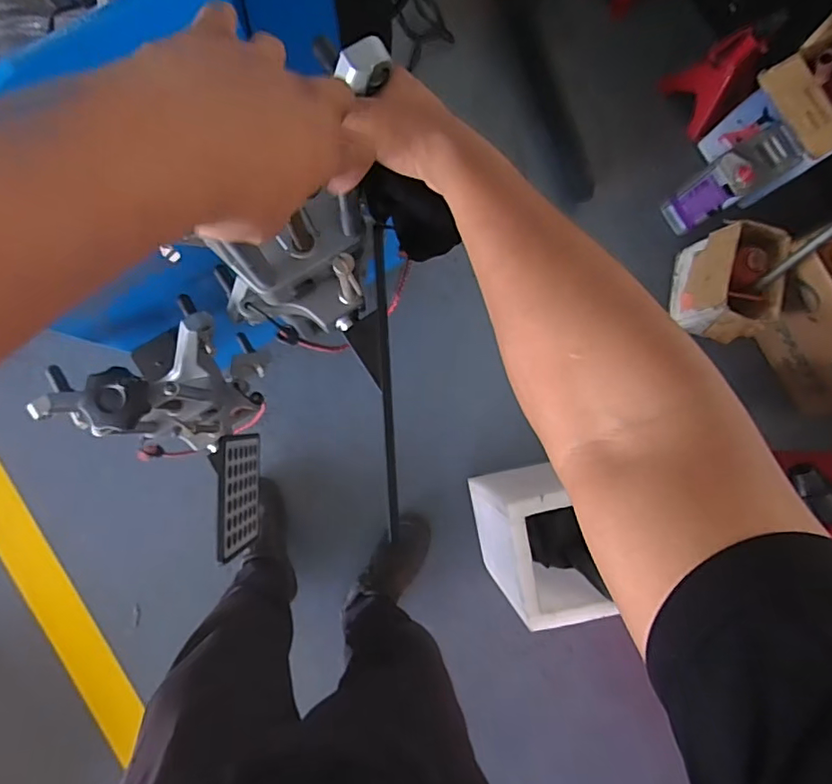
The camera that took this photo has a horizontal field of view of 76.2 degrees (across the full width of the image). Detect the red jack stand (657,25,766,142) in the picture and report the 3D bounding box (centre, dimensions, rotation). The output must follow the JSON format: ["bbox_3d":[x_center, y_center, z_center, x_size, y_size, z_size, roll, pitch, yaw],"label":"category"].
[{"bbox_3d":[0.703,-0.728,1.249,0.114,0.219,0.161,-12,87,-4],"label":"red jack stand"}]

